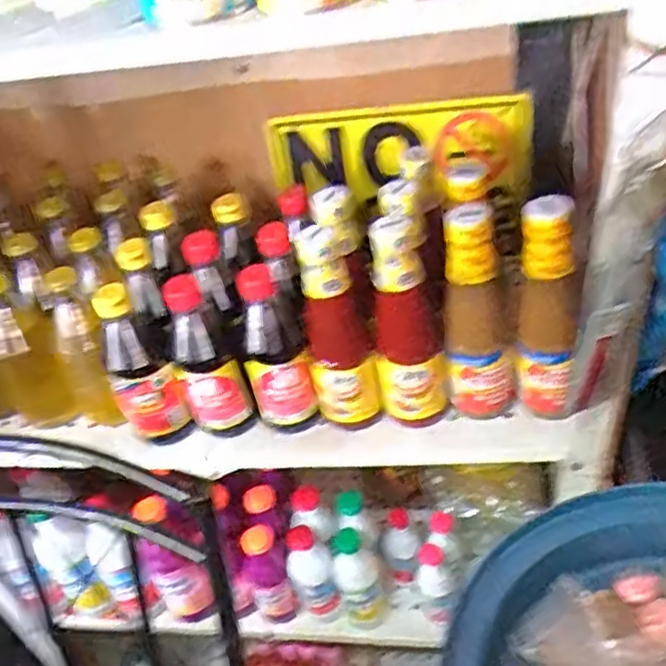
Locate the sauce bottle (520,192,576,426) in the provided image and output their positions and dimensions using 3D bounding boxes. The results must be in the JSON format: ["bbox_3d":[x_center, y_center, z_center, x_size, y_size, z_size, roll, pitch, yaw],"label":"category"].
[{"bbox_3d":[0.184,-0.018,0.595,0.054,0.209,0.053,3,33,21],"label":"sauce bottle"}]

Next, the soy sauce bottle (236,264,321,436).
[{"bbox_3d":[-0.051,0.015,0.635,0.058,0.162,0.056,-9,42,-6],"label":"soy sauce bottle"}]

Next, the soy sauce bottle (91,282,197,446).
[{"bbox_3d":[-0.176,0.032,0.636,0.060,0.159,0.055,-23,45,-20],"label":"soy sauce bottle"}]

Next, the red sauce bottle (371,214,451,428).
[{"bbox_3d":[0.068,-0.009,0.612,0.064,0.194,0.064,-3,41,2],"label":"red sauce bottle"}]

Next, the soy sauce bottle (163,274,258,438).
[{"bbox_3d":[-0.118,0.017,0.644,0.057,0.160,0.069,-16,43,-13],"label":"soy sauce bottle"}]

